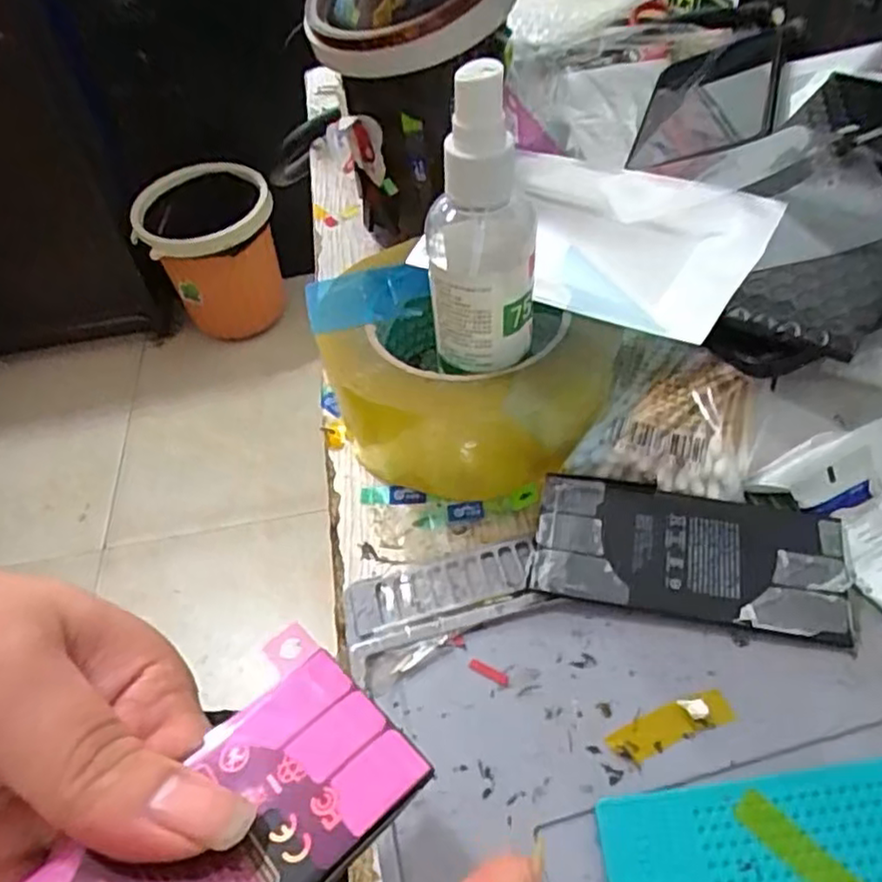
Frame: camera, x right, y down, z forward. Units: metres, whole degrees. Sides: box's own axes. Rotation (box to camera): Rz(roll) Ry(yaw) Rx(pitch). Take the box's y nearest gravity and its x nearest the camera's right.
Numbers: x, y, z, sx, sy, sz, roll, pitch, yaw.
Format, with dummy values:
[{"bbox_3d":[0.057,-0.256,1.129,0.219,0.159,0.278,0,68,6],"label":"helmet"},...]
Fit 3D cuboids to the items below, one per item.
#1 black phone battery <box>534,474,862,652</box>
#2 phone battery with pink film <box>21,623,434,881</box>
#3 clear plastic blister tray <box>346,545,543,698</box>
[{"bbox_3d":[0.083,0.038,0.229,0.099,0.004,0.044,9,62,9],"label":"black phone battery"},{"bbox_3d":[-0.055,0.088,0.145,0.099,0.007,0.051,-38,55,-25],"label":"phone battery with pink film"},{"bbox_3d":[0.001,0.055,0.233,0.068,0.009,0.040,-18,49,-9],"label":"clear plastic blister tray"}]

